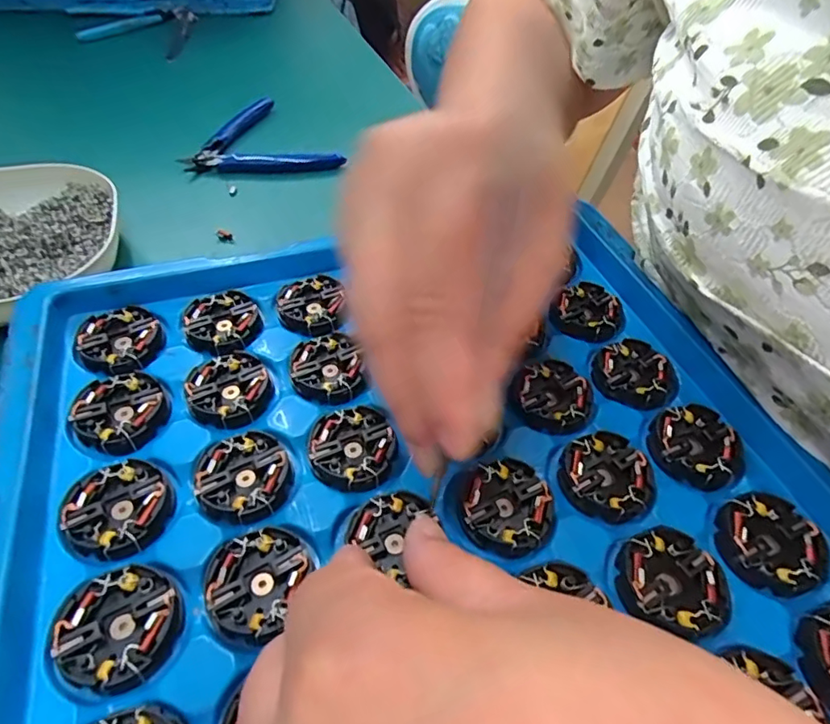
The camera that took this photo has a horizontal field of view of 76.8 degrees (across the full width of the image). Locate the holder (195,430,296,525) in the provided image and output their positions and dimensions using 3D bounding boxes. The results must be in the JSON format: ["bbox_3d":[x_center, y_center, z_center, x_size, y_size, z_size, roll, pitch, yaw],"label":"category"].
[{"bbox_3d":[-0.059,0.039,0.179,0.031,0.005,0.034,2,49,-2],"label":"holder"}]

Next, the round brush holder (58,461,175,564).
[{"bbox_3d":[-0.097,0.047,0.169,0.031,0.005,0.031,2,49,-2],"label":"round brush holder"}]

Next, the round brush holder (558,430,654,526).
[{"bbox_3d":[0.068,0.040,0.186,0.030,0.006,0.032,2,49,-2],"label":"round brush holder"}]

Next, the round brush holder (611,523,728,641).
[{"bbox_3d":[0.081,0.067,0.164,0.030,0.007,0.030,2,49,-2],"label":"round brush holder"}]

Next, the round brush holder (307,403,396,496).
[{"bbox_3d":[-0.023,0.029,0.189,0.030,0.005,0.034,-11,51,-13],"label":"round brush holder"}]

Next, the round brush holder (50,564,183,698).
[{"bbox_3d":[-0.083,0.073,0.146,0.030,0.005,0.031,2,49,-2],"label":"round brush holder"}]

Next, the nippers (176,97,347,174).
[{"bbox_3d":[-0.114,-0.181,0.413,0.114,0.020,0.095,0,50,-4],"label":"nippers"}]

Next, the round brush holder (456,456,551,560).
[{"bbox_3d":[0.030,0.047,0.177,0.029,0.008,0.031,2,49,-2],"label":"round brush holder"}]

